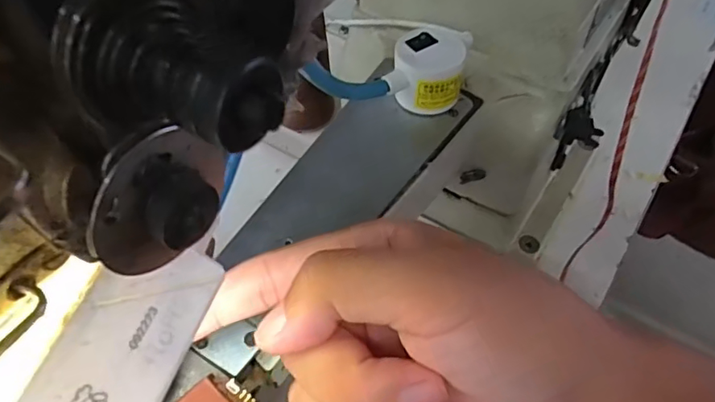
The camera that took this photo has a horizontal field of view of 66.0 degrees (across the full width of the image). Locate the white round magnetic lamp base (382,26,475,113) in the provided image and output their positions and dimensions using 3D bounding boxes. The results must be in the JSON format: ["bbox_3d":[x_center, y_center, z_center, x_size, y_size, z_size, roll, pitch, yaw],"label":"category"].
[{"bbox_3d":[0.038,-0.068,0.291,0.037,0.032,0.033,11,56,12],"label":"white round magnetic lamp base"}]

